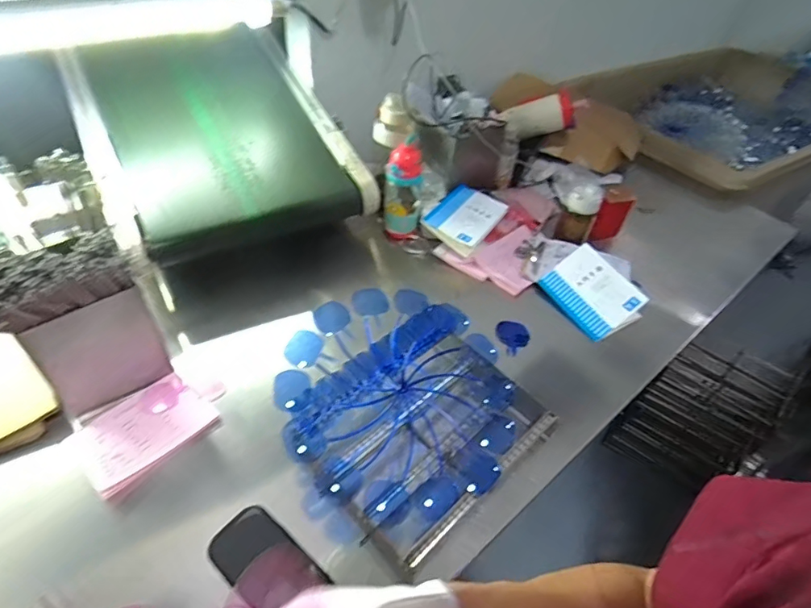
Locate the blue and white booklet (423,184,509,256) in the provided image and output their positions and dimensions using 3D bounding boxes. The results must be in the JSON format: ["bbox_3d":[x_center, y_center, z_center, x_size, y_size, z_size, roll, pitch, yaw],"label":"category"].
[{"bbox_3d":[0.129,-0.195,1.059,0.134,0.028,0.186,32,61,18],"label":"blue and white booklet"}]

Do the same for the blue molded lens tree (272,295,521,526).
[{"bbox_3d":[0.017,0.124,0.747,0.371,0.109,0.371,8,62,-15],"label":"blue molded lens tree"}]

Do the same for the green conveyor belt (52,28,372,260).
[{"bbox_3d":[-0.374,-0.358,1.001,0.452,0.103,0.532,-21,71,-24],"label":"green conveyor belt"}]

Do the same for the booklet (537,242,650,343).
[{"bbox_3d":[0.368,-0.021,0.959,0.130,0.023,0.173,-45,69,12],"label":"booklet"}]

